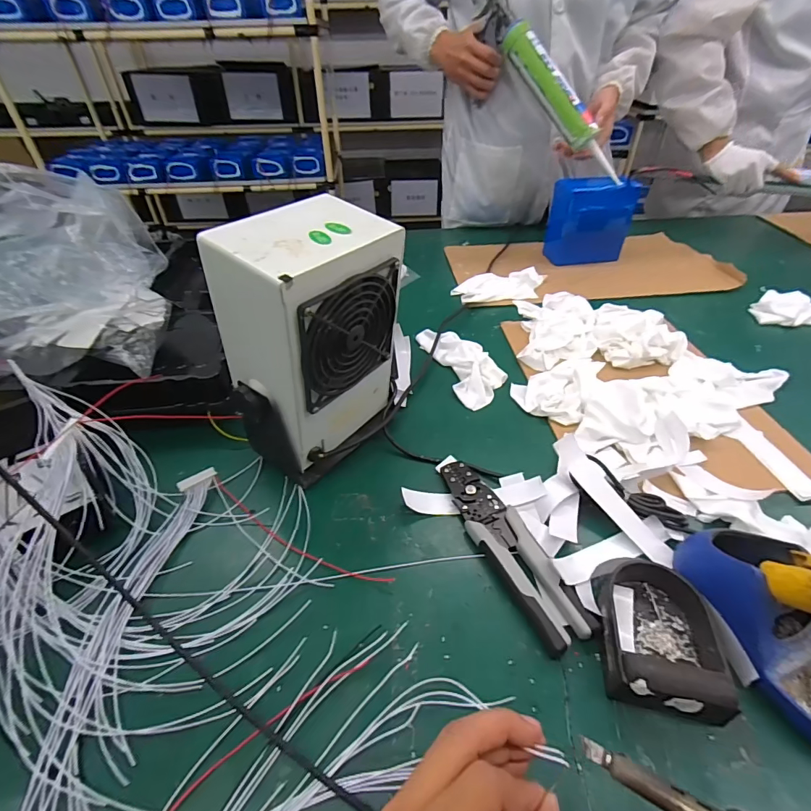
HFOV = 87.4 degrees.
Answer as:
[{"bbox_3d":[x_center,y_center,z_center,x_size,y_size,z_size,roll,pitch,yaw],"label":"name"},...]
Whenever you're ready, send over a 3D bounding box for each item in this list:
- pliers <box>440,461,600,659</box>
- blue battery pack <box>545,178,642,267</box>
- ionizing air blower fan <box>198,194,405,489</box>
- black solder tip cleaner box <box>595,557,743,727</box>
[{"bbox_3d":[0.093,0.123,0.396,0.051,0.015,0.198,-18,44,-17],"label":"pliers"},{"bbox_3d":[0.365,-0.370,0.849,0.144,0.149,0.079,-3,41,-1],"label":"blue battery pack"},{"bbox_3d":[-0.088,-0.049,0.423,0.106,0.248,0.147,26,49,28],"label":"ionizing air blower fan"},{"bbox_3d":[0.196,0.168,0.325,0.084,0.032,0.115,5,42,8],"label":"black solder tip cleaner box"}]

